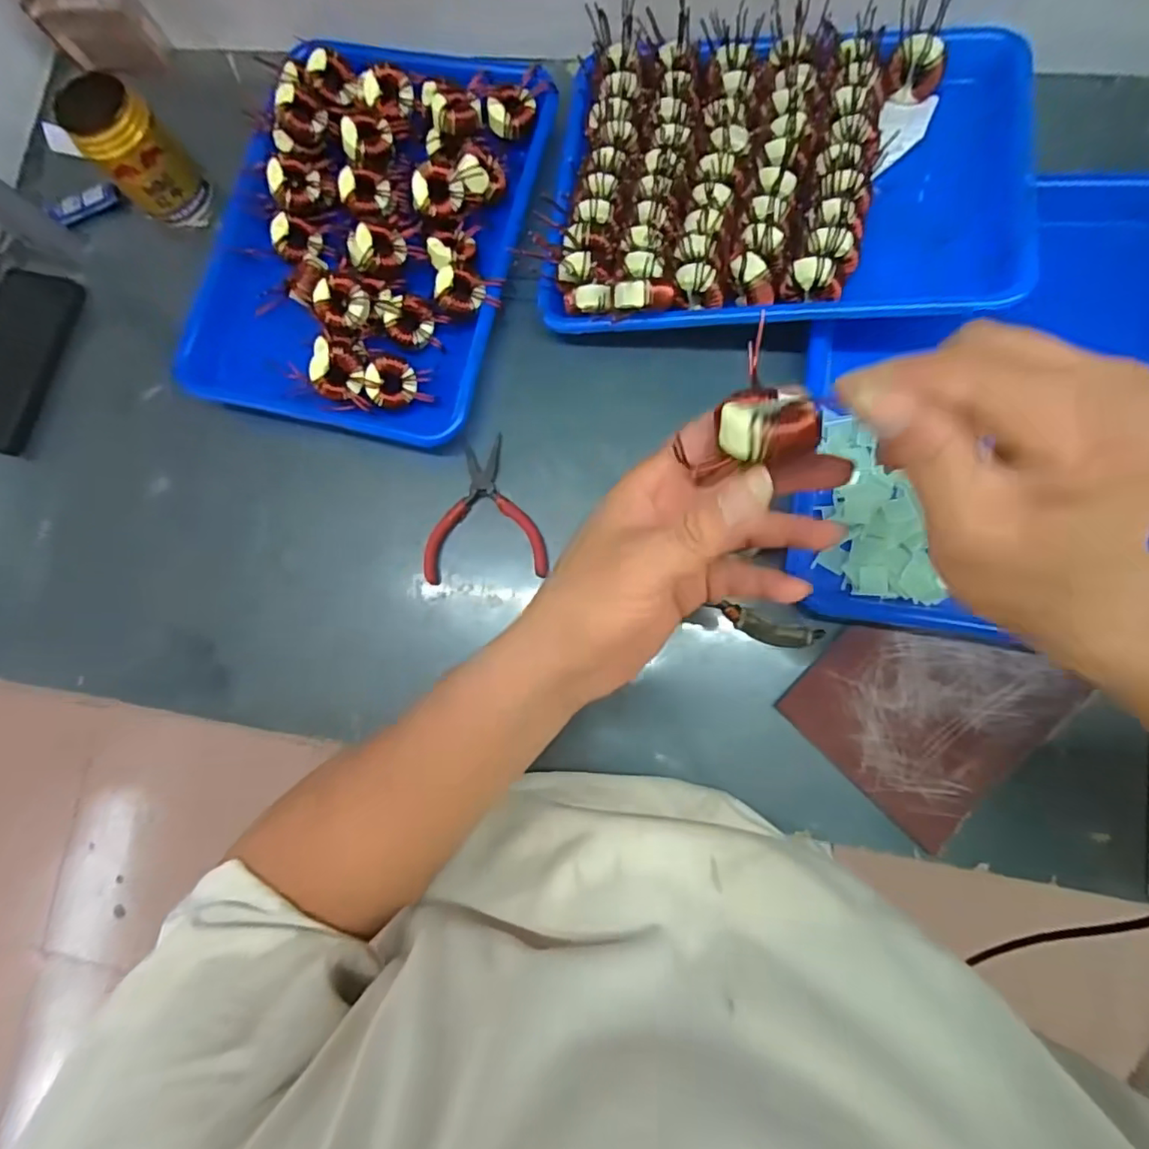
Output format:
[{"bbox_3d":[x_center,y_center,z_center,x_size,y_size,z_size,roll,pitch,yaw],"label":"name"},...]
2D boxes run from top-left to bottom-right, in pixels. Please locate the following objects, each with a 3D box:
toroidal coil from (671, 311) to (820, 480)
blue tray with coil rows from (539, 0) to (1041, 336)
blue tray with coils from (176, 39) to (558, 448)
[{"bbox_3d":[0.078,-0.075,0.239,0.037,0.023,0.059,-9,86,9],"label":"toroidal coil"},{"bbox_3d":[0.140,-0.295,0.414,0.315,0.064,0.244,4,83,7],"label":"blue tray with coil rows"},{"bbox_3d":[-0.171,-0.278,0.464,0.251,0.039,0.322,14,84,8],"label":"blue tray with coils"}]

